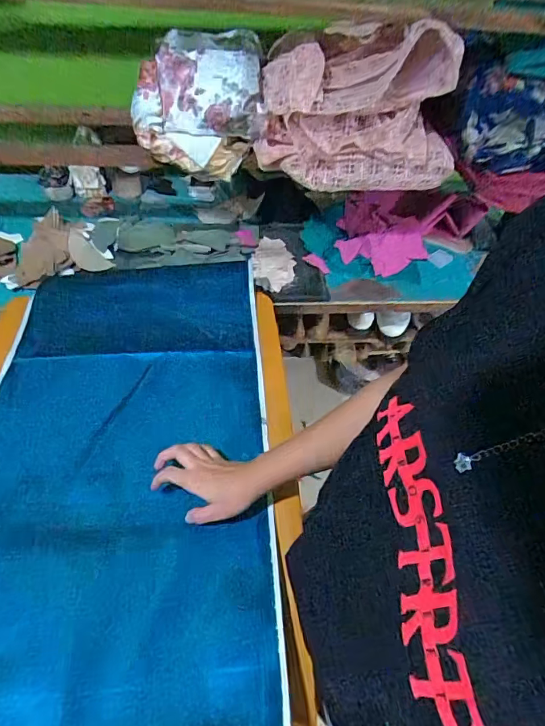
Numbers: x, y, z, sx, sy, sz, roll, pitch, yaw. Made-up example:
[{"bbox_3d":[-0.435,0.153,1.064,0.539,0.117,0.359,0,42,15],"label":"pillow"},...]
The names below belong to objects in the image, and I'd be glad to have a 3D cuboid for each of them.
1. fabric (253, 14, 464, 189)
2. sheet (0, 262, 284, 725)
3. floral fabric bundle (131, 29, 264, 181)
[{"bbox_3d":[0.141,-0.420,0.715,0.320,0.204,0.158,-1,55,-5],"label":"fabric"},{"bbox_3d":[-0.216,0.123,0.590,0.411,0.066,0.718,-1,51,-4],"label":"sheet"},{"bbox_3d":[-0.123,-0.431,0.737,0.206,0.161,0.154,-3,55,-6],"label":"floral fabric bundle"}]

